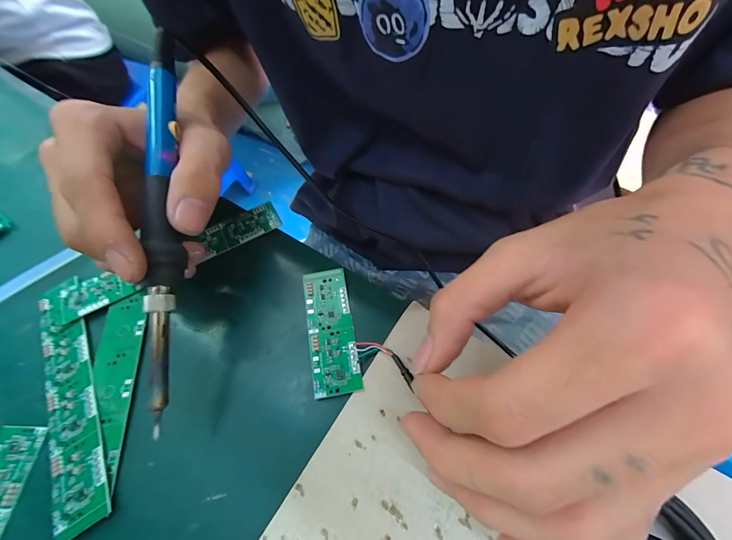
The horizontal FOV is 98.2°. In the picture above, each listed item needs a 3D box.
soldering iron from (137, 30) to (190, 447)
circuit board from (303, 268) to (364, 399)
[{"bbox_3d":[-0.101,-0.032,0.155,0.014,0.015,0.202,-7,79,0],"label":"soldering iron"},{"bbox_3d":[-0.020,0.032,0.178,0.025,0.004,0.072,-11,60,-2],"label":"circuit board"}]

